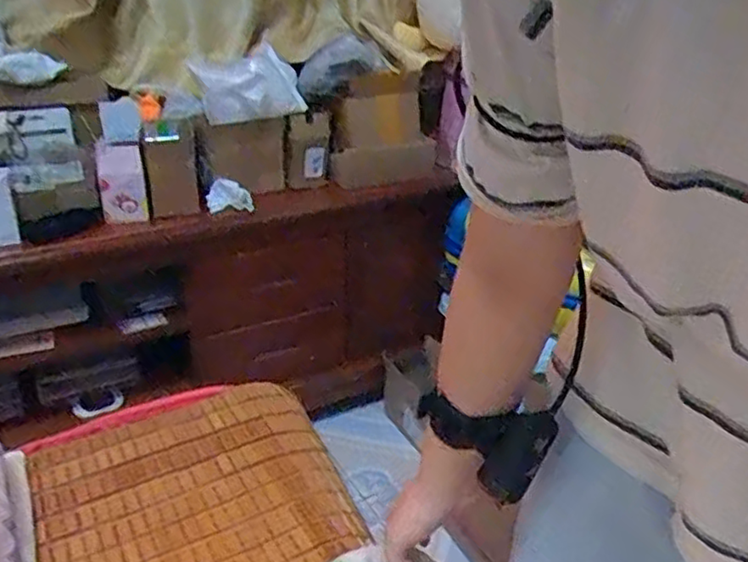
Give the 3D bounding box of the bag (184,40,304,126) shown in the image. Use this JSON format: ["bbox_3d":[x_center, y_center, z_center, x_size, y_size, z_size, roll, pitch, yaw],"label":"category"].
[{"bbox_3d":[-0.234,-0.360,1.214,0.188,0.103,0.123,-21,35,-38],"label":"bag"}]

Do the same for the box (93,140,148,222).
[{"bbox_3d":[-0.428,-0.167,1.125,0.080,0.133,0.029,-2,5,4],"label":"box"}]

